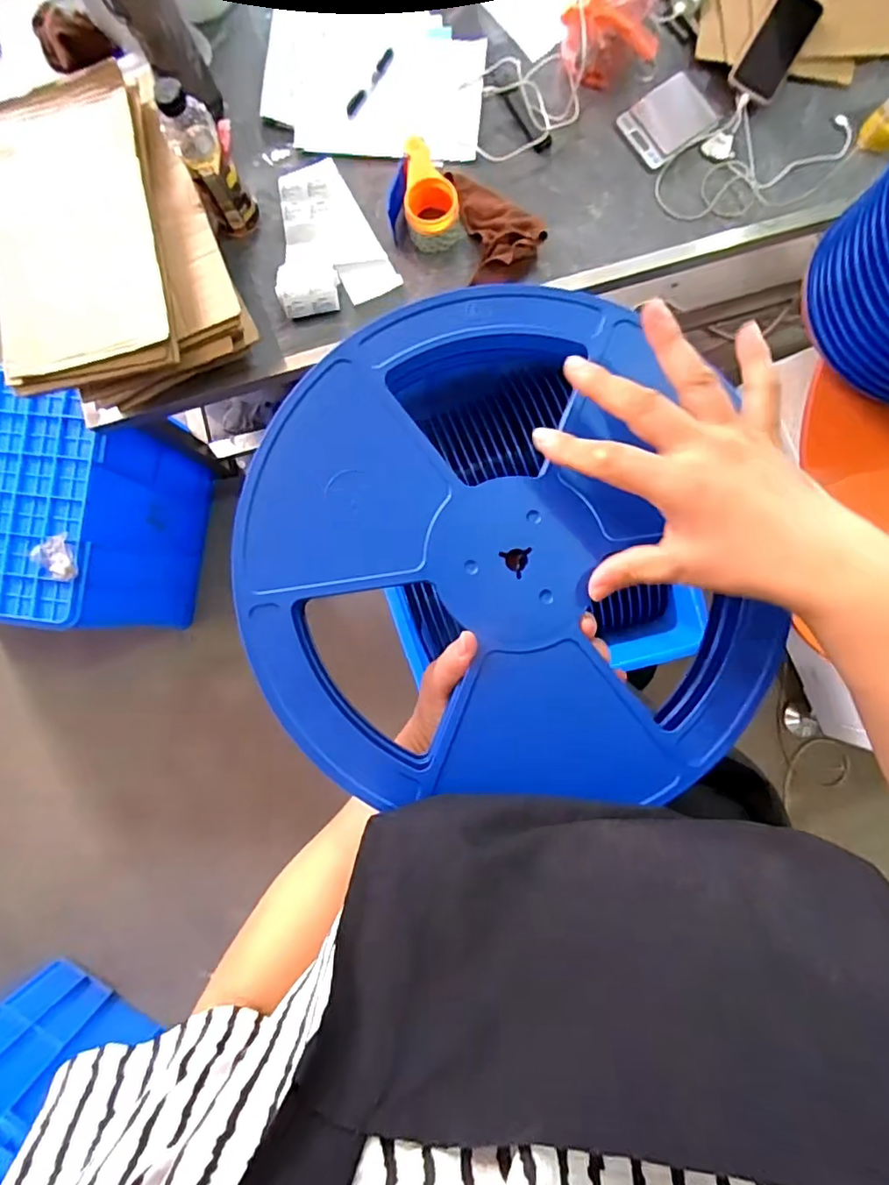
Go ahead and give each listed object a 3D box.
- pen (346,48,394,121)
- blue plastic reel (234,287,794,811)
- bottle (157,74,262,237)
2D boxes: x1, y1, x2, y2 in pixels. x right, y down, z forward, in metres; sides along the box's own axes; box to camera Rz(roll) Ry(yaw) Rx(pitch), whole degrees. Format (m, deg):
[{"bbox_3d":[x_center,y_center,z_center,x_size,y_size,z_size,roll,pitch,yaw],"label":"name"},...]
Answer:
[{"bbox_3d":[-0.120,-0.828,0.899,0.016,0.011,0.128,34,90,5],"label":"pen"},{"bbox_3d":[0.030,-0.024,0.326,0.288,0.031,0.291,-8,87,4],"label":"blue plastic reel"},{"bbox_3d":[-0.344,-0.621,0.802,0.077,0.223,0.059,-33,86,2],"label":"bottle"}]

